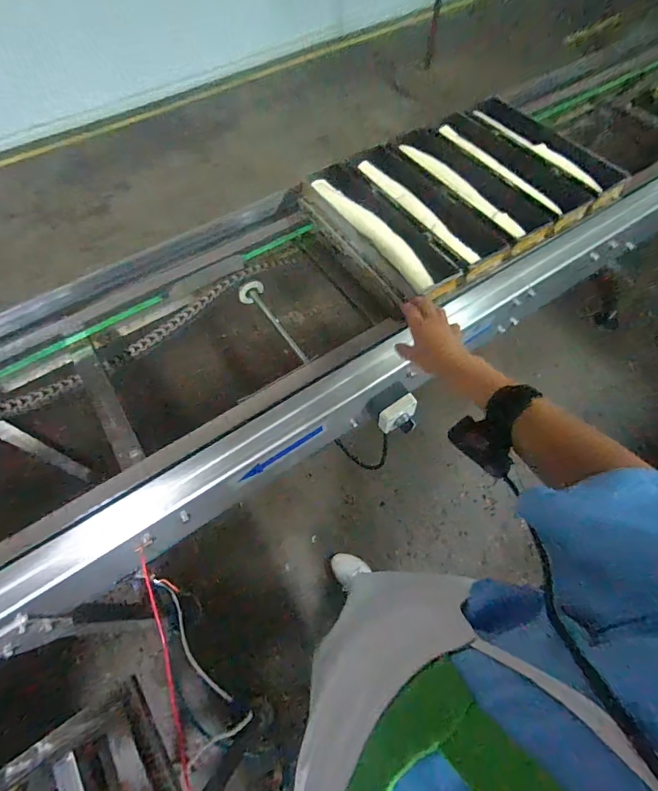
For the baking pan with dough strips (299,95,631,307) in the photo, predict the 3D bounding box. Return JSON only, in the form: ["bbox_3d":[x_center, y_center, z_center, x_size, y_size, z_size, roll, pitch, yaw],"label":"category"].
[{"bbox_3d":[0.254,-0.408,0.808,0.532,0.050,0.373,-31,64,-13],"label":"baking pan with dough strips"}]

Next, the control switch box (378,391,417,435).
[{"bbox_3d":[0.127,0.039,0.704,0.075,0.042,0.050,-30,64,-13],"label":"control switch box"}]

